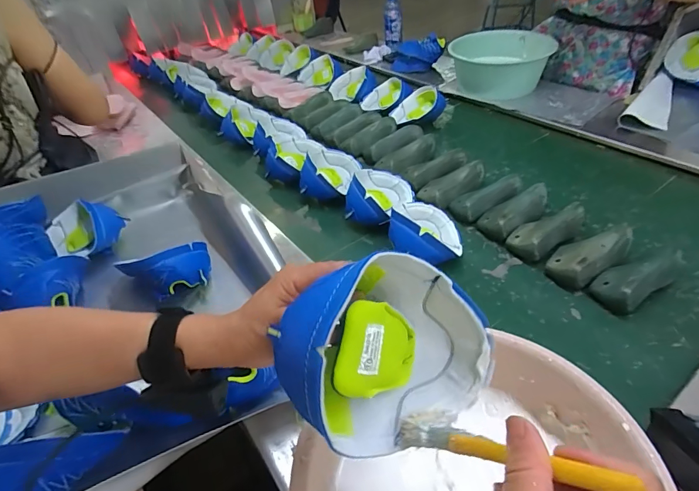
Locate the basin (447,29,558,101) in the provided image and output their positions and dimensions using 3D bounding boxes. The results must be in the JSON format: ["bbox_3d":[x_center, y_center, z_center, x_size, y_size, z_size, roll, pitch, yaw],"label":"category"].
[{"bbox_3d":[0.492,-0.605,1.337,0.286,0.124,0.286,-5,41,4],"label":"basin"}]

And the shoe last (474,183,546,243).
[{"bbox_3d":[0.338,-0.073,0.826,0.161,0.055,0.077,-28,45,-21],"label":"shoe last"}]

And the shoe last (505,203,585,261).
[{"bbox_3d":[0.380,-0.036,0.779,0.160,0.060,0.078,-29,45,-22],"label":"shoe last"}]

